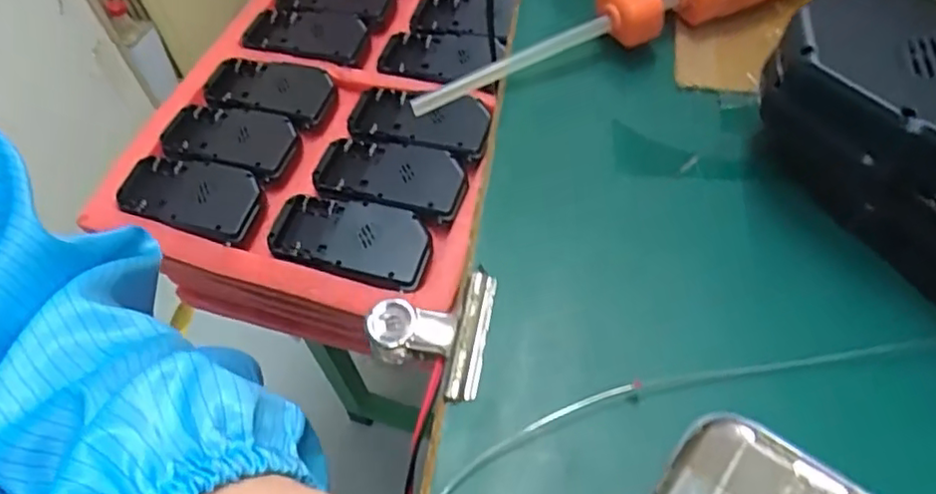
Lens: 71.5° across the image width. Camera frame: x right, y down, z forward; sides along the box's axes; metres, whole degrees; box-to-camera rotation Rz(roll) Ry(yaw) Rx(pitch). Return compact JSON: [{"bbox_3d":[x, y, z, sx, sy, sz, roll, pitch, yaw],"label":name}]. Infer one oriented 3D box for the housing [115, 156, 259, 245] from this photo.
[{"bbox_3d":[-0.212,-0.040,0.493,0.110,0.013,0.059,13,58,12],"label":"housing"}]

